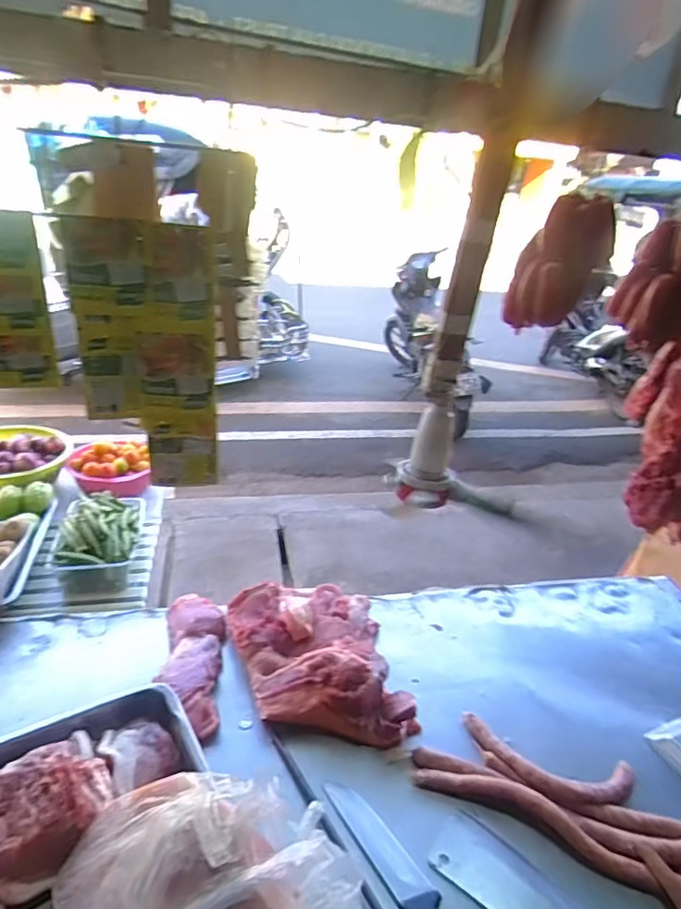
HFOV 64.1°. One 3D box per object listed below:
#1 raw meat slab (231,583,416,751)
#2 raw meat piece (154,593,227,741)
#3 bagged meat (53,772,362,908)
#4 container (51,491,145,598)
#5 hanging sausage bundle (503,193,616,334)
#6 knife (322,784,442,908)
[{"bbox_3d":[-0.041,0.347,0.950,0.281,0.086,0.311,-1,29,-15],"label":"raw meat slab"},{"bbox_3d":[-0.262,0.356,0.960,0.104,0.037,0.290,1,28,-11],"label":"raw meat piece"},{"bbox_3d":[-0.116,0.367,0.484,0.248,0.137,0.174,-7,31,-23],"label":"bagged meat"},{"bbox_3d":[-0.519,0.176,1.186,0.154,0.117,0.240,0,28,-12],"label":"container"},{"bbox_3d":[0.266,-0.231,0.666,0.086,0.146,0.078,-1,29,-14],"label":"hanging sausage bundle"},{"bbox_3d":[0.086,0.545,0.692,0.054,0.022,0.304,-12,33,-31],"label":"knife"}]

